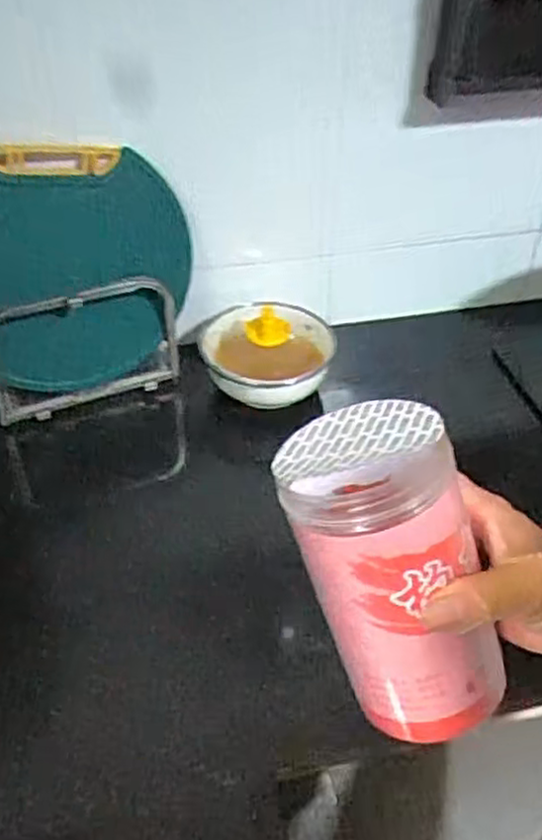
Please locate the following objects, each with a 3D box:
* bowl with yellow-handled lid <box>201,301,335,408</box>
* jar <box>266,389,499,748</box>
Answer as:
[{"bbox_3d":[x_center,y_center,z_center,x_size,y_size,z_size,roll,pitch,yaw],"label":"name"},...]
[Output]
[{"bbox_3d":[-0.008,-0.074,0.887,0.147,0.105,0.146,0,42,0],"label":"bowl with yellow-handled lid"},{"bbox_3d":[0.058,0.081,0.358,0.076,0.163,0.067,-24,16,-25],"label":"jar"}]

